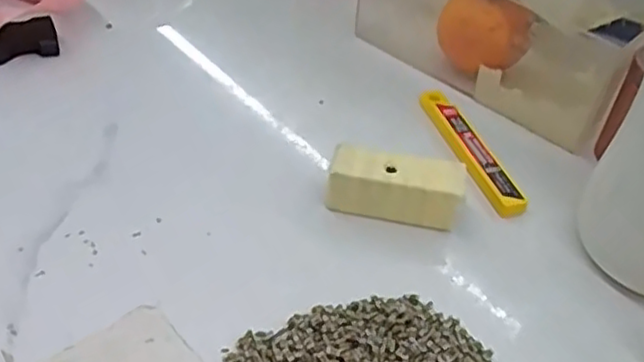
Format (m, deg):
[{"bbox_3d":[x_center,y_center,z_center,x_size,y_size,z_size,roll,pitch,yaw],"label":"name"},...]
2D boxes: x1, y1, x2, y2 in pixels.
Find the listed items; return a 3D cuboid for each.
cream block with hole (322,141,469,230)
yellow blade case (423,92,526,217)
[{"bbox_3d":[0.037,0.003,0.340,0.066,0.024,0.025,10,42,5],"label":"cream block with hole"},{"bbox_3d":[0.081,-0.020,0.385,0.019,0.005,0.104,-10,44,-16],"label":"yellow blade case"}]

